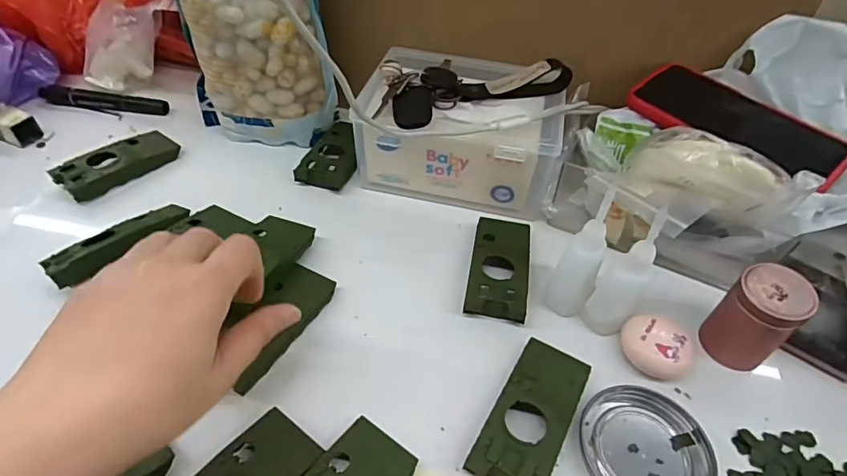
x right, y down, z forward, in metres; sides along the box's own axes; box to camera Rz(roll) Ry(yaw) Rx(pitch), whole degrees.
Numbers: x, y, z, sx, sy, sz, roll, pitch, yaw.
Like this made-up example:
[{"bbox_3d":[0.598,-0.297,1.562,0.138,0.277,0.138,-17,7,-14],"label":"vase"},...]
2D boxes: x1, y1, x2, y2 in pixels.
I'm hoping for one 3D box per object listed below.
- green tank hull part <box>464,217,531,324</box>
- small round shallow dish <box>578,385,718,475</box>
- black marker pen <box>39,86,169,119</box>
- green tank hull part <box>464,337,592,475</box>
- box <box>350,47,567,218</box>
[{"bbox_3d":[0.063,0.021,0.397,0.046,0.015,0.106,10,46,5],"label":"green tank hull part"},{"bbox_3d":[0.139,0.132,0.306,0.076,0.007,0.077,2,45,-2],"label":"small round shallow dish"},{"bbox_3d":[-0.358,-0.151,0.547,0.143,0.019,0.023,7,45,3],"label":"black marker pen"},{"bbox_3d":[0.071,0.112,0.312,0.045,0.019,0.106,25,49,19],"label":"green tank hull part"},{"bbox_3d":[0.038,-0.097,0.460,0.185,0.093,0.127,16,47,11],"label":"box"}]

